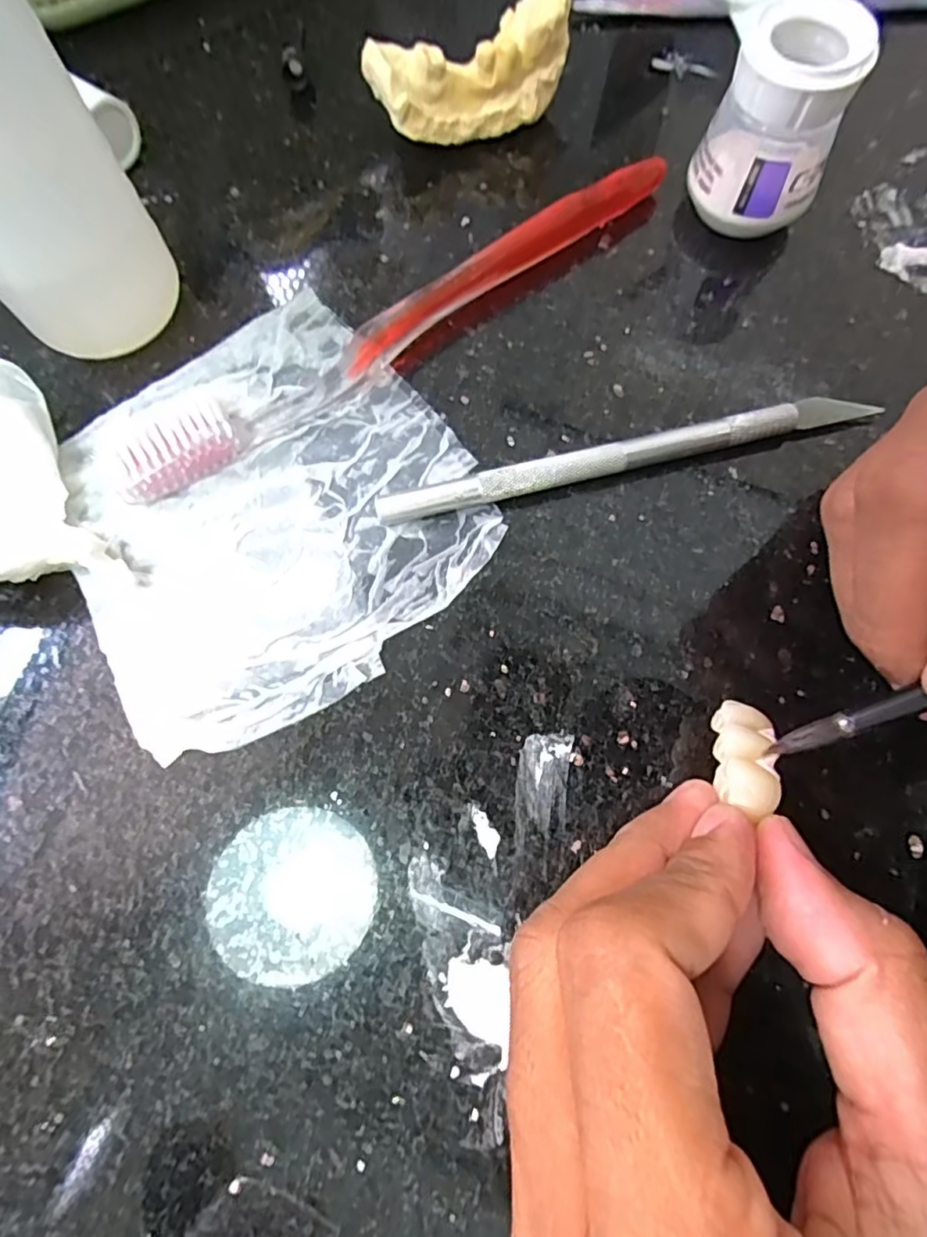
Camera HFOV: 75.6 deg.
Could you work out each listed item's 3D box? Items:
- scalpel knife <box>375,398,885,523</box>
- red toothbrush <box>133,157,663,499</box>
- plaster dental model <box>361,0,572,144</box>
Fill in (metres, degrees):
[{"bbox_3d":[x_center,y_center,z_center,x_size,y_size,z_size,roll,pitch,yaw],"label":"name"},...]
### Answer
[{"bbox_3d":[0.044,-0.044,0.163,0.135,0.009,0.007,-13,74,-3],"label":"scalpel knife"},{"bbox_3d":[-0.015,-0.087,0.175,0.183,0.013,0.015,-33,75,-8],"label":"red toothbrush"},{"bbox_3d":[0.004,-0.172,0.192,0.064,0.030,0.025,-31,75,-8],"label":"plaster dental model"}]

